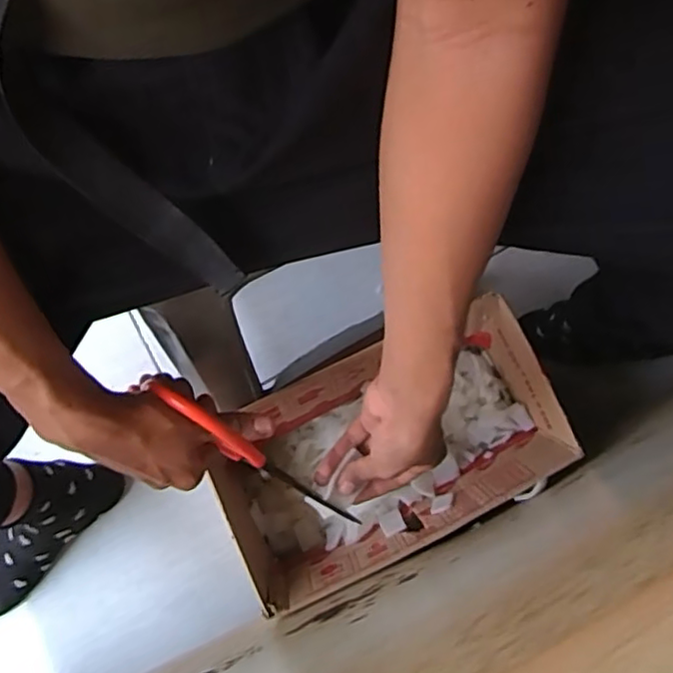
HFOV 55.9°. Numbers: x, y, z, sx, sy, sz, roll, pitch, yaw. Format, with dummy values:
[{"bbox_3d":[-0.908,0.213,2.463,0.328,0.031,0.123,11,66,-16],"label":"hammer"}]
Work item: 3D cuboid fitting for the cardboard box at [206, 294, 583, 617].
[{"bbox_3d":[0.047,0.109,0.612,0.308,0.110,0.176,-24,78,-5],"label":"cardboard box"}]

